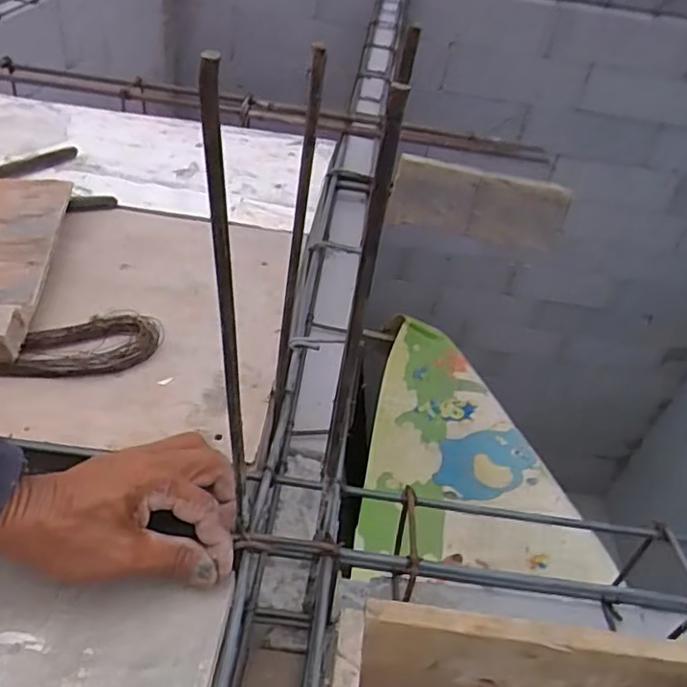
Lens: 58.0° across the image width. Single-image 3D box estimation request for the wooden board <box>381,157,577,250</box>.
[{"bbox_3d":[0.221,-0.216,1.004,0.291,0.132,0.032,9,54,-6],"label":"wooden board"}]

